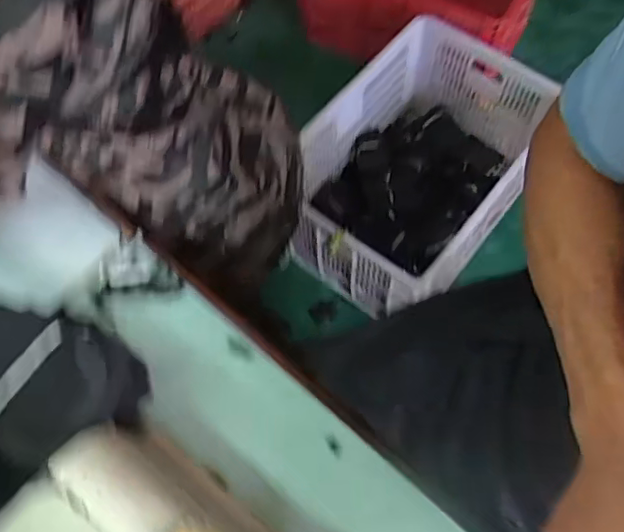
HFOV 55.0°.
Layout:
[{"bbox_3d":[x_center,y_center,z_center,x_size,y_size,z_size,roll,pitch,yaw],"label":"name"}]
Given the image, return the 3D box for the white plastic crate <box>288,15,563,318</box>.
[{"bbox_3d":[0.230,-0.207,1.382,0.418,0.299,0.582,37,70,18],"label":"white plastic crate"}]

